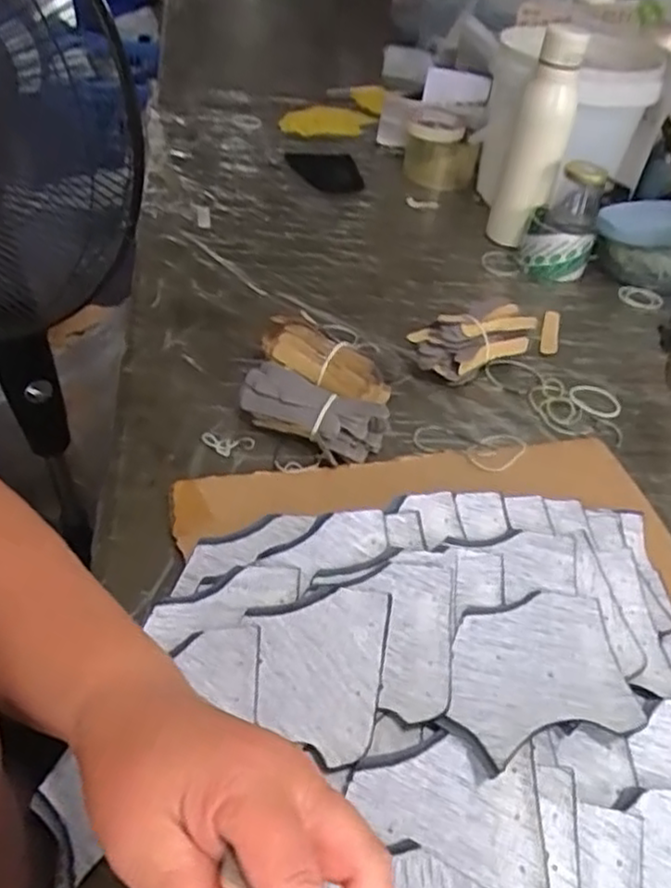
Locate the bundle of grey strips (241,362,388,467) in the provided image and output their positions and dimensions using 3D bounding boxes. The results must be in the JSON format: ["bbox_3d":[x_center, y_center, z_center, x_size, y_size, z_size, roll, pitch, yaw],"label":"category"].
[{"bbox_3d":[-0.021,-0.026,0.583,0.117,0.038,0.048,25,46,20],"label":"bundle of grey strips"}]

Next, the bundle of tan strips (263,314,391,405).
[{"bbox_3d":[-0.009,-0.069,0.622,0.117,0.048,0.031,28,46,5],"label":"bundle of tan strips"}]

